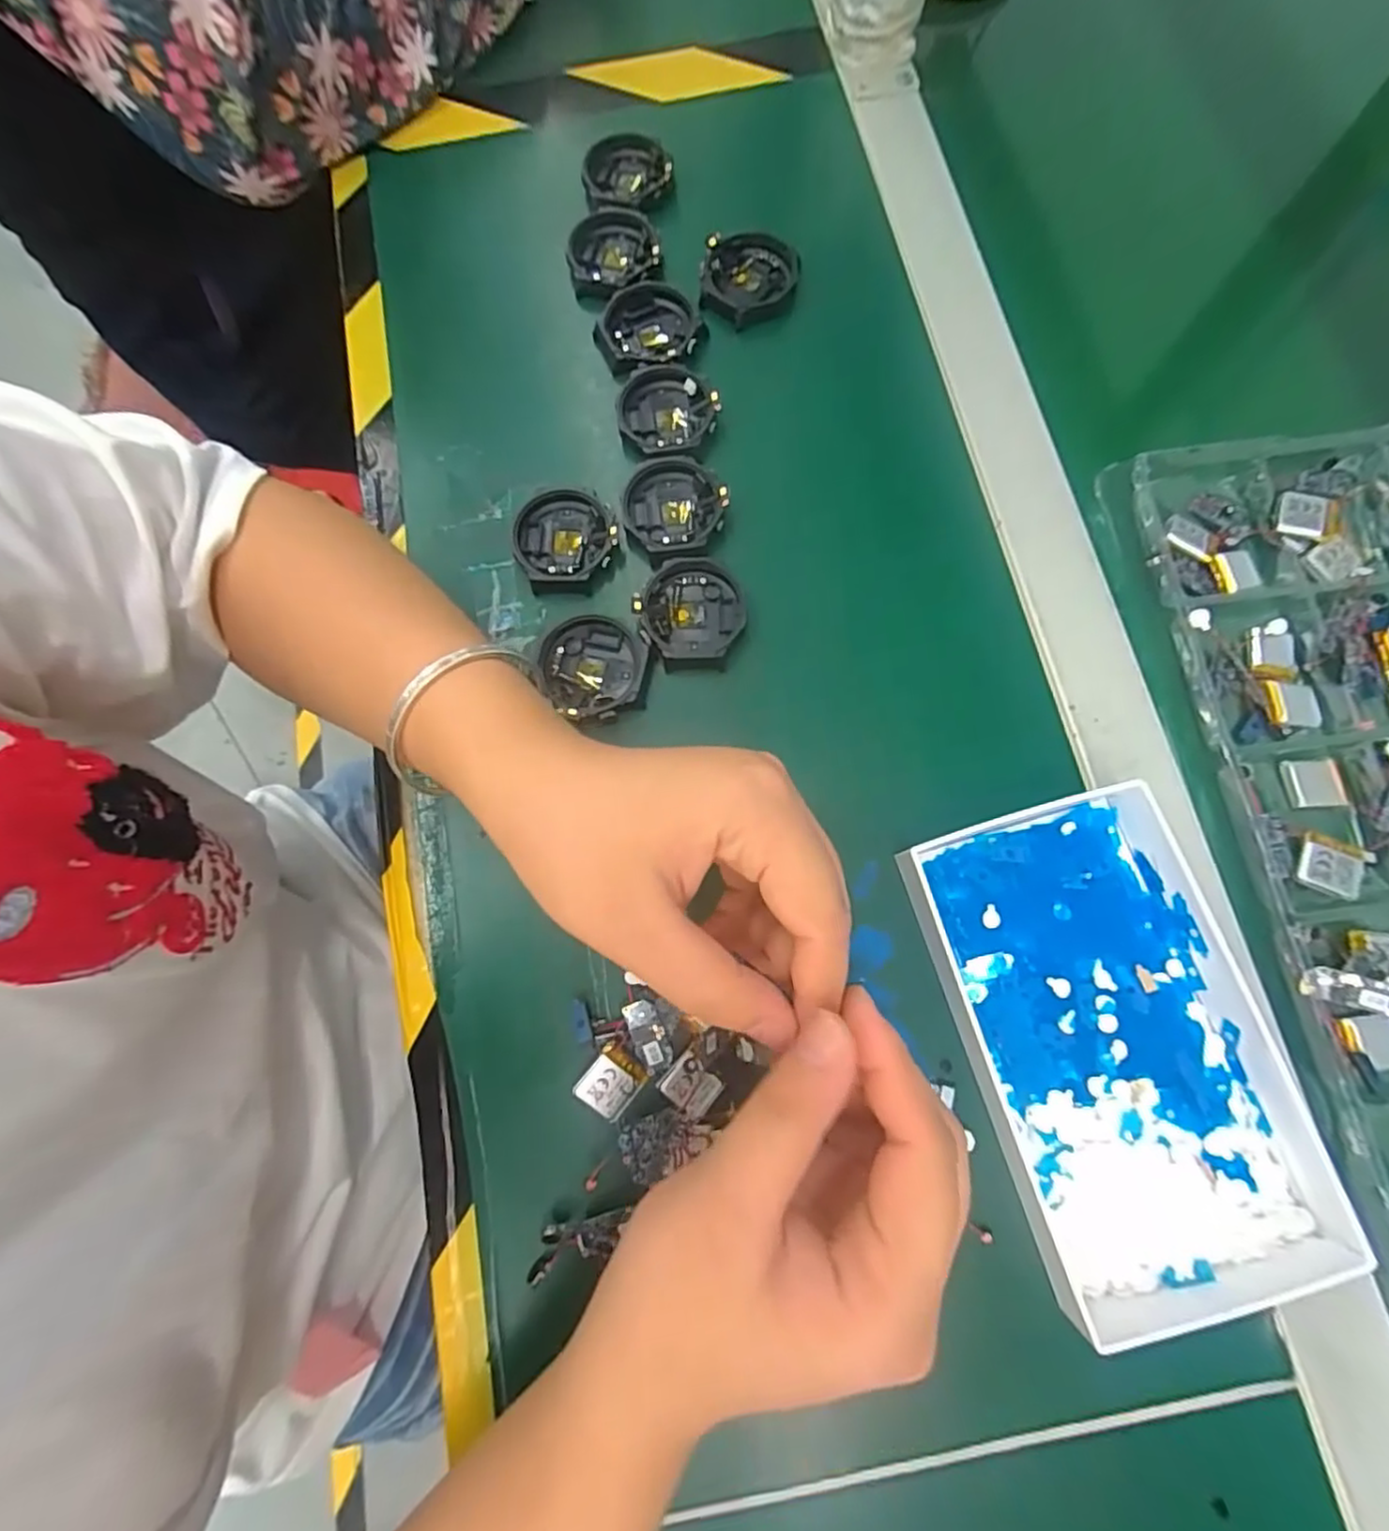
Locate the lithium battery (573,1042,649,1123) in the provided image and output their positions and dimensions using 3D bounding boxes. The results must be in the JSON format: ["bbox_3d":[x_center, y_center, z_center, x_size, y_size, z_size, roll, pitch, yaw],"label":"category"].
[{"bbox_3d":[-0.032,0.124,0.254,0.021,0.004,0.023,39,80,10],"label":"lithium battery"}]

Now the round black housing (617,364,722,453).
[{"bbox_3d":[-0.013,-0.179,0.328,0.050,0.013,0.045,7,77,3],"label":"round black housing"}]

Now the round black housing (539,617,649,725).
[{"bbox_3d":[-0.046,-0.045,0.302,0.047,0.011,0.045,-8,76,-1],"label":"round black housing"}]

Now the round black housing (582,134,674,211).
[{"bbox_3d":[-0.039,-0.328,0.366,0.046,0.015,0.052,27,78,7],"label":"round black housing"}]

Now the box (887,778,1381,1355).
[{"bbox_3d":[0.159,0.102,0.249,0.106,0.026,0.174,-17,77,-3],"label":"box"}]

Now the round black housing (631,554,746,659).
[{"bbox_3d":[0.000,-0.072,0.306,0.047,0.012,0.049,0,76,1],"label":"round black housing"}]

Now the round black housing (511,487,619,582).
[{"bbox_3d":[-0.063,-0.110,0.315,0.047,0.011,0.047,0,76,1],"label":"round black housing"}]

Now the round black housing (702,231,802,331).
[{"bbox_3d":[0.029,-0.257,0.346,0.049,0.010,0.055,9,77,3],"label":"round black housing"}]

